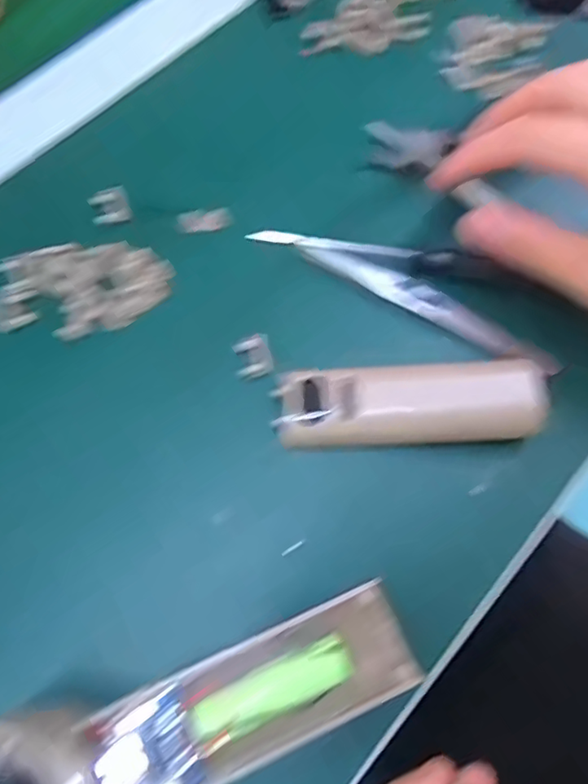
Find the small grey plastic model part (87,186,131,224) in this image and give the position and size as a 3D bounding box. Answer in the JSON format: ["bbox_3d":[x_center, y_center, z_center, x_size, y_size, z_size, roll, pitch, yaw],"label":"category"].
[{"bbox_3d":[-0.091,-0.091,0.281,0.018,0.007,0.016,-21,72,-8],"label":"small grey plastic model part"}]

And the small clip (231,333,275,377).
[{"bbox_3d":[-0.018,-0.017,0.255,0.017,0.009,0.020,-14,71,-6],"label":"small clip"}]

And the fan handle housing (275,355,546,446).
[{"bbox_3d":[0.048,0.003,0.234,0.106,0.020,0.032,-1,70,-2],"label":"fan handle housing"}]

